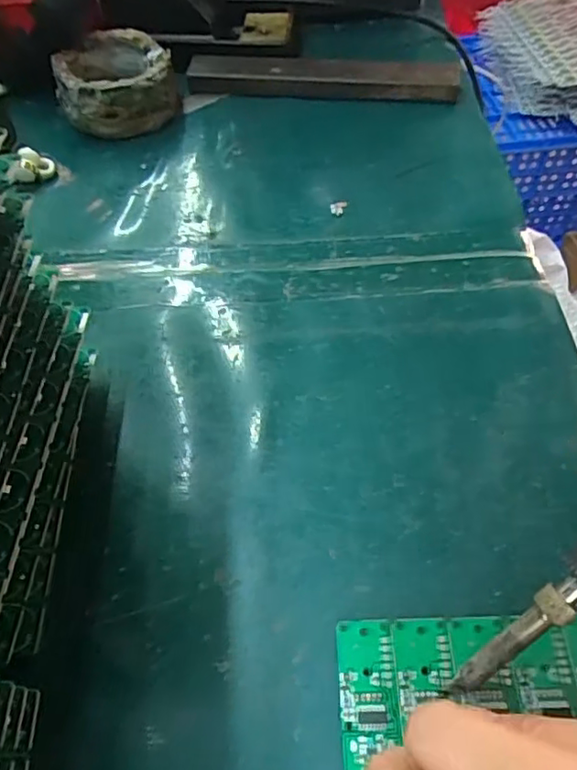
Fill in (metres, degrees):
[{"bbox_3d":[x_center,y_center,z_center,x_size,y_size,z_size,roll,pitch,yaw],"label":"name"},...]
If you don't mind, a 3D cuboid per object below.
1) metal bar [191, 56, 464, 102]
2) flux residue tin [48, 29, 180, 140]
[{"bbox_3d":[0.027,-0.237,0.457,0.204,0.022,0.027,3,55,3],"label":"metal bar"},{"bbox_3d":[-0.128,-0.226,0.444,0.082,0.045,0.080,-9,55,-5],"label":"flux residue tin"}]

